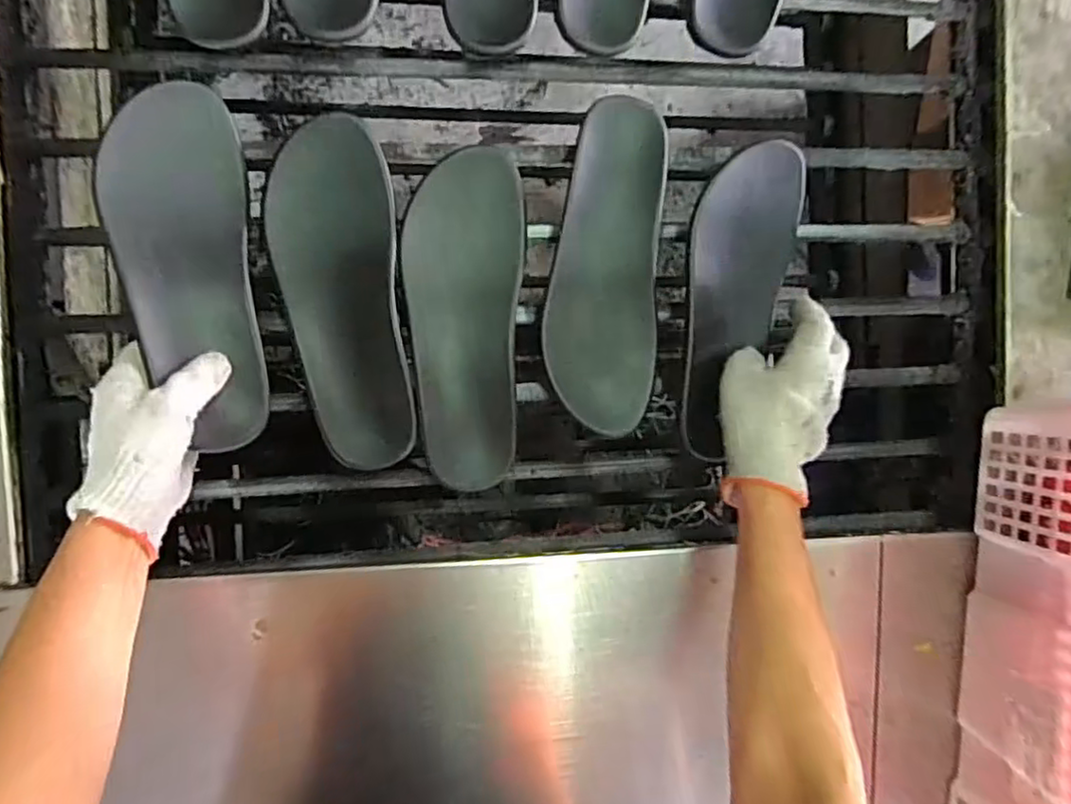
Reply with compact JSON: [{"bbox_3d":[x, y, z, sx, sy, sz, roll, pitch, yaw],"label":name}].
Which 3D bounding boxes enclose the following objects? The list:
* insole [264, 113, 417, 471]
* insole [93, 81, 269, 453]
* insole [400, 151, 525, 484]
[{"bbox_3d":[-0.146,-0.080,0.495,0.088,0.016,0.255,-6,95,-8],"label":"insole"},{"bbox_3d":[-0.239,-0.090,0.466,0.091,0.023,0.244,-12,92,-32],"label":"insole"},{"bbox_3d":[-0.057,-0.065,0.520,0.089,0.015,0.258,2,94,-9],"label":"insole"}]

